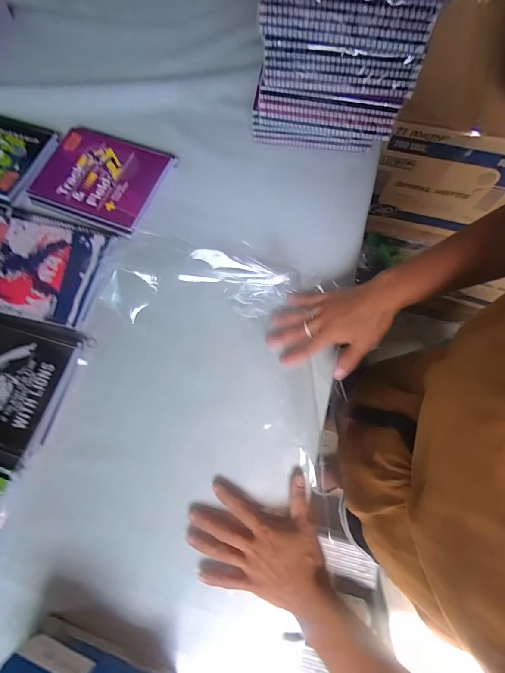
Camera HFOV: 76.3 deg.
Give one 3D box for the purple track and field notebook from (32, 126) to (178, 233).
[{"bbox_3d":[-0.244,-0.264,0.526,0.201,0.018,0.155,22,73,5],"label":"purple track and field notebook"}]

